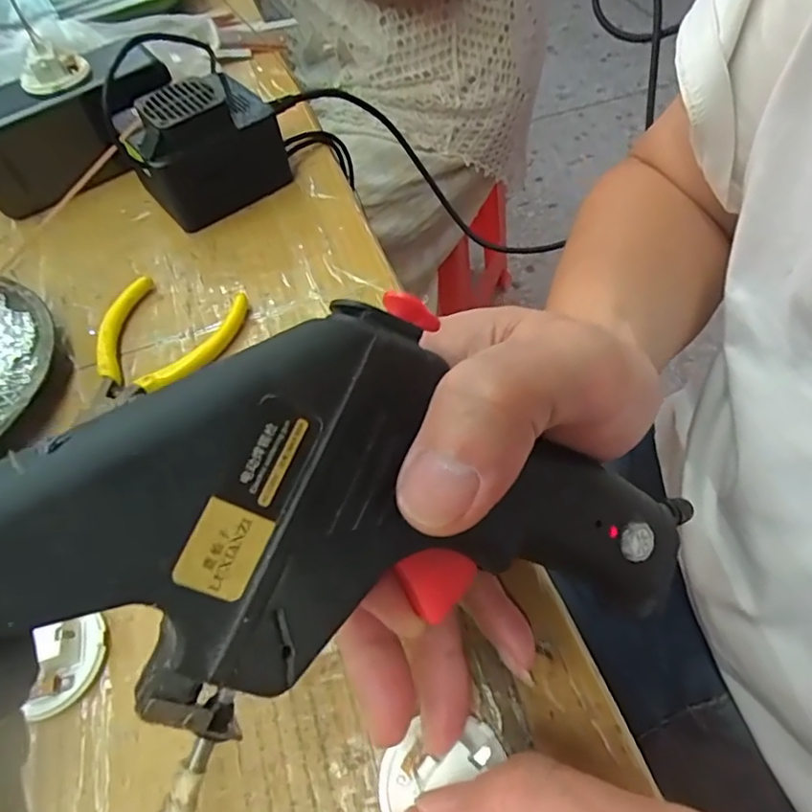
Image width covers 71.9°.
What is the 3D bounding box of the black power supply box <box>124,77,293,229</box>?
[{"bbox_3d":[-0.120,-0.153,0.326,0.080,0.060,0.065,-35,60,-18],"label":"black power supply box"}]

